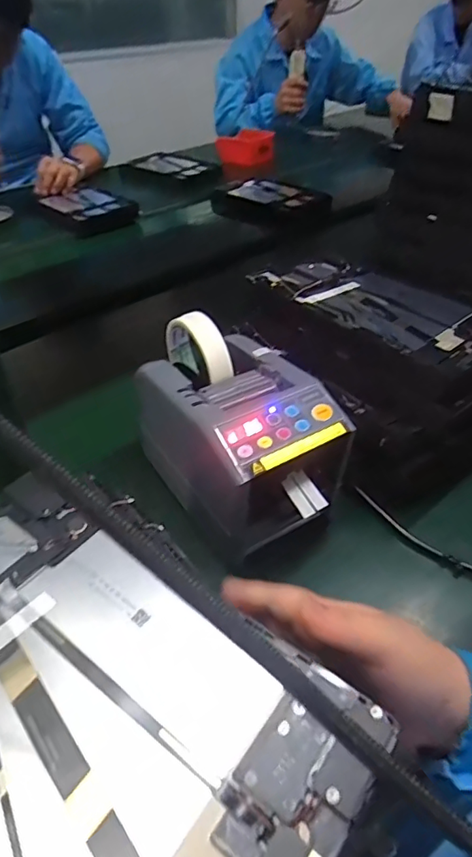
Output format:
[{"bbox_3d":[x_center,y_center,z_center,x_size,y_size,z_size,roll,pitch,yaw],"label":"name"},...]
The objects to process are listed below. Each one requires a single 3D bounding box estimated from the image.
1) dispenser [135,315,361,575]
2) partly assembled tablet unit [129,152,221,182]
[{"bbox_3d":[-0.001,0.001,0.441,0.116,0.137,0.209,-24,46,-23],"label":"dispenser"},{"bbox_3d":[-0.171,-0.713,1.393,0.235,0.023,0.120,32,56,29],"label":"partly assembled tablet unit"}]

